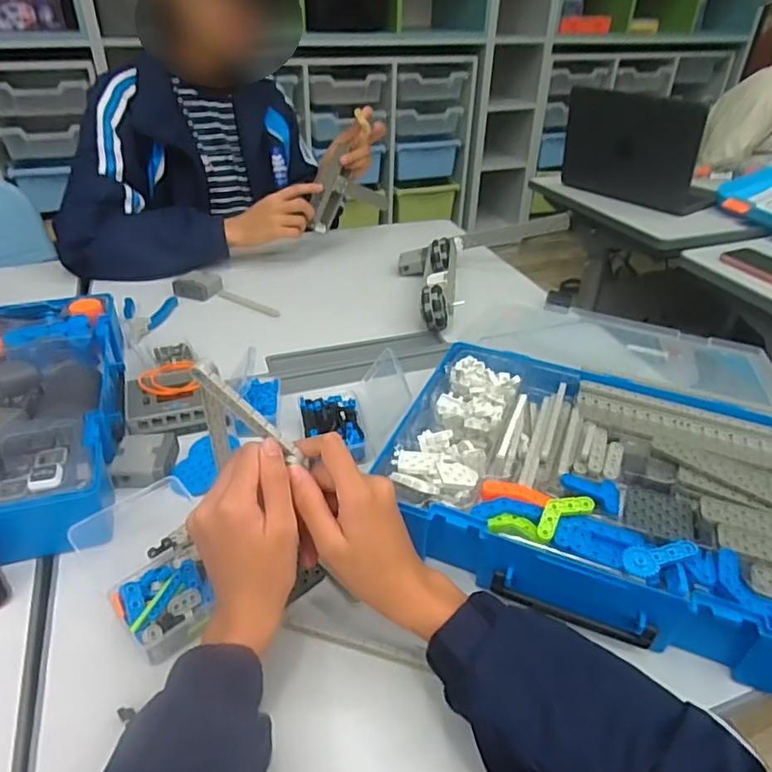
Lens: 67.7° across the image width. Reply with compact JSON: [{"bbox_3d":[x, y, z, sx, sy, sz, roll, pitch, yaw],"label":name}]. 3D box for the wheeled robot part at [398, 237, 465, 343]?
[{"bbox_3d":[0.066,-0.170,0.893,0.099,0.057,0.261,4,35,4],"label":"wheeled robot part"}]

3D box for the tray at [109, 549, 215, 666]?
[{"bbox_3d":[-0.167,0.163,0.441,0.067,0.032,0.067,-26,44,-34],"label":"tray"}]

